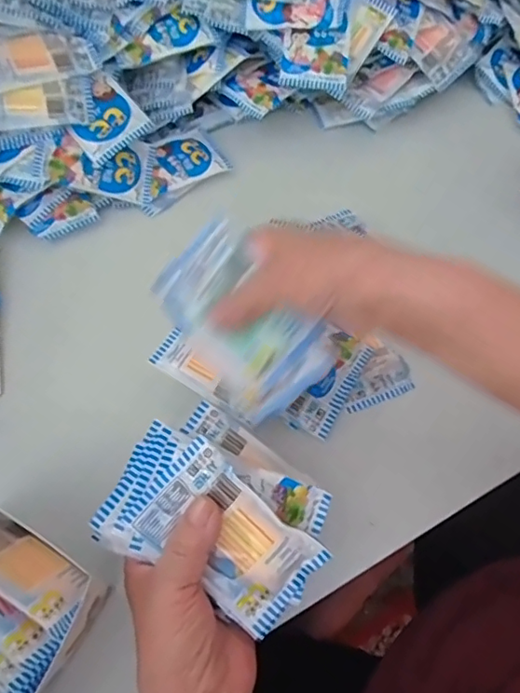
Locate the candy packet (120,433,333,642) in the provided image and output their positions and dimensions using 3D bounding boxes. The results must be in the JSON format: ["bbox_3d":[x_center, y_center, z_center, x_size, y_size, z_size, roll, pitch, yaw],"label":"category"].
[{"bbox_3d":[-0.017,0.108,0.308,0.102,0.015,0.065,41,98,-2],"label":"candy packet"}]

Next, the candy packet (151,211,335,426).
[{"bbox_3d":[-0.013,-0.015,0.359,0.080,0.016,0.123,-44,94,-1],"label":"candy packet"}]

